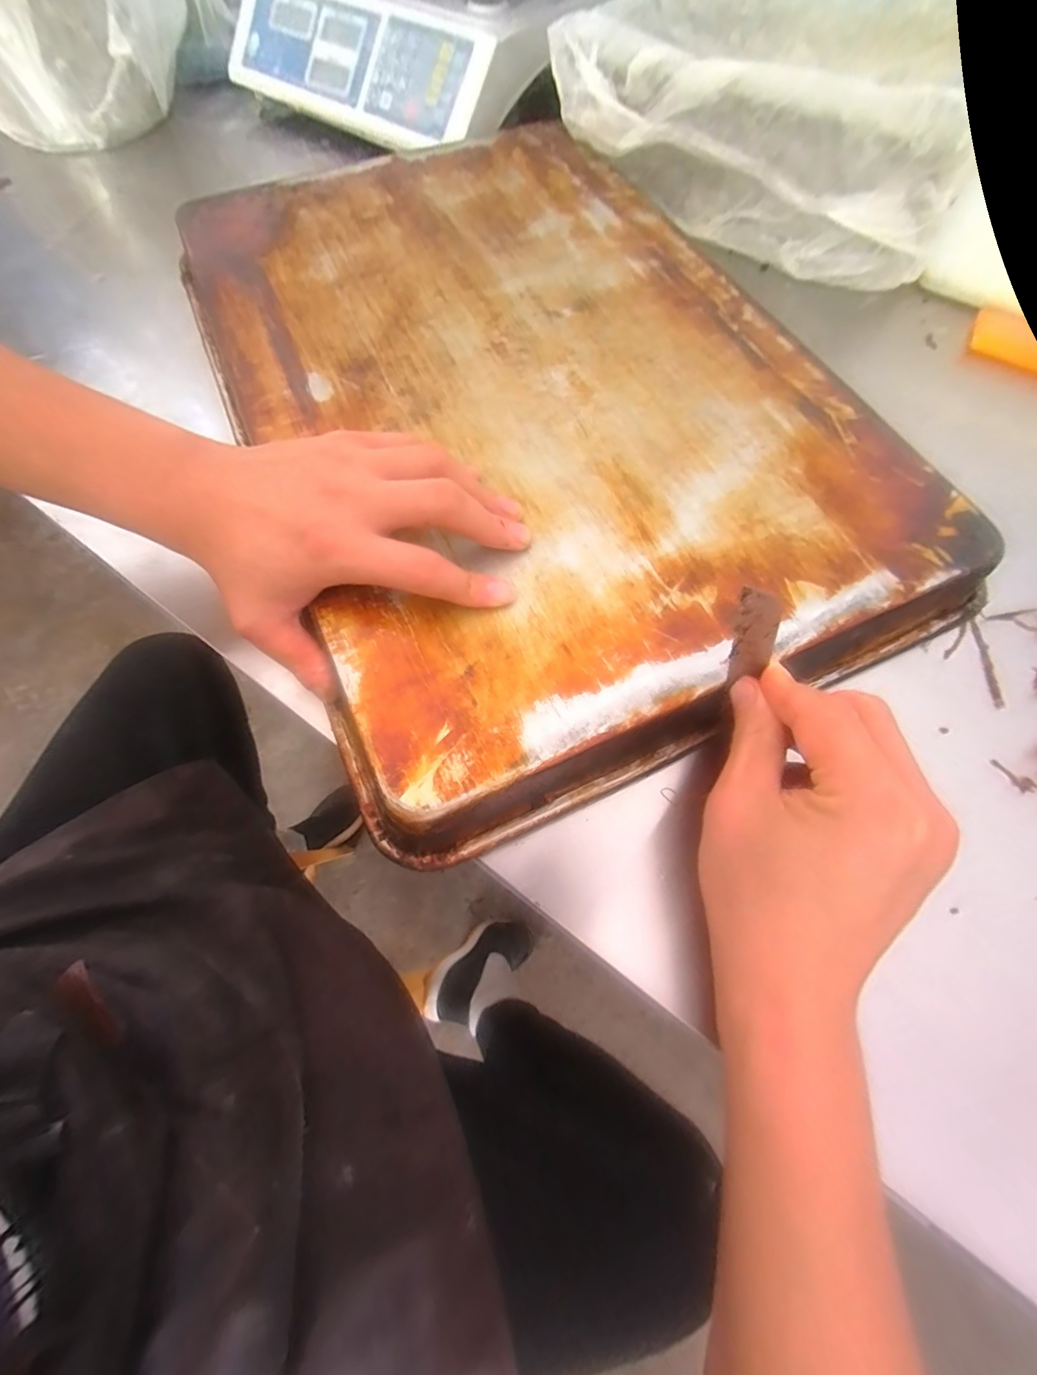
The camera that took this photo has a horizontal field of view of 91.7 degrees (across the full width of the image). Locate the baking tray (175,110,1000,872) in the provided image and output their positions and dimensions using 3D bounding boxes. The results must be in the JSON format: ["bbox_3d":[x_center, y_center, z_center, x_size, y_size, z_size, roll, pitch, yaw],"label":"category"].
[{"bbox_3d":[0.017,-0.211,0.358,0.413,0.042,0.534,-23,68,-10],"label":"baking tray"}]

